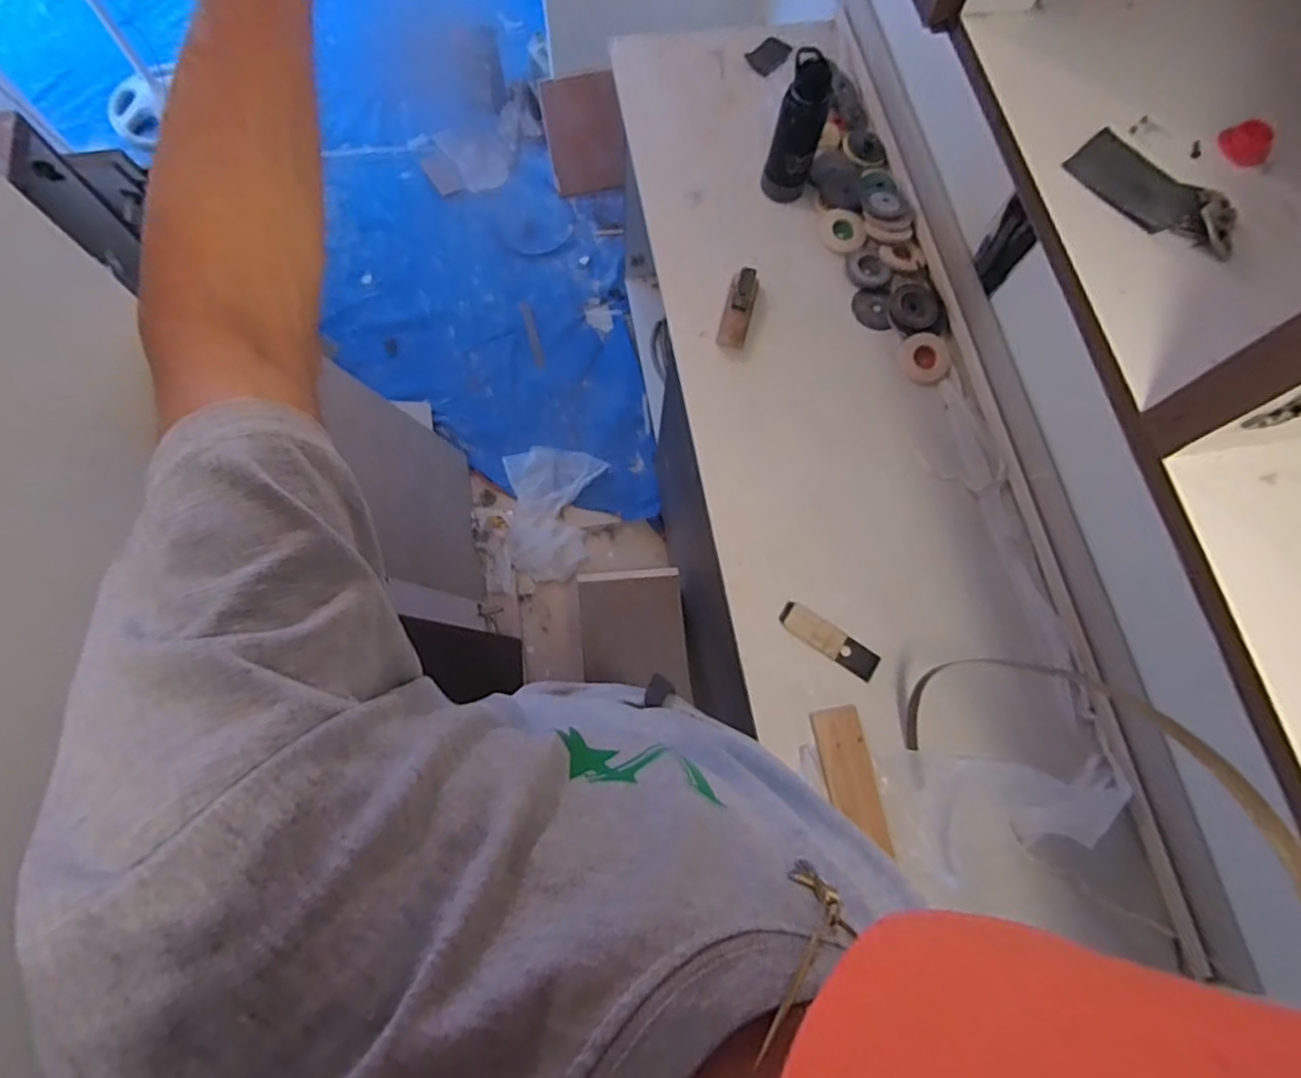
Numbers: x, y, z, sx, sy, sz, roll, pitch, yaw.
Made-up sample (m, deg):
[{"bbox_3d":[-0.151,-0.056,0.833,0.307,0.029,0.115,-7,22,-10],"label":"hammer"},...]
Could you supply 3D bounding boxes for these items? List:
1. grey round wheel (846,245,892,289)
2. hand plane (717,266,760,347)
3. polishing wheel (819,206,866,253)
[{"bbox_3d":[0.437,-0.544,1.247,0.081,0.018,0.088,1,72,-2],"label":"grey round wheel"},{"bbox_3d":[0.168,-0.438,1.188,0.056,0.051,0.161,14,72,3],"label":"hand plane"},{"bbox_3d":[0.395,-0.638,1.280,0.087,0.016,0.104,-7,73,-4],"label":"polishing wheel"}]

